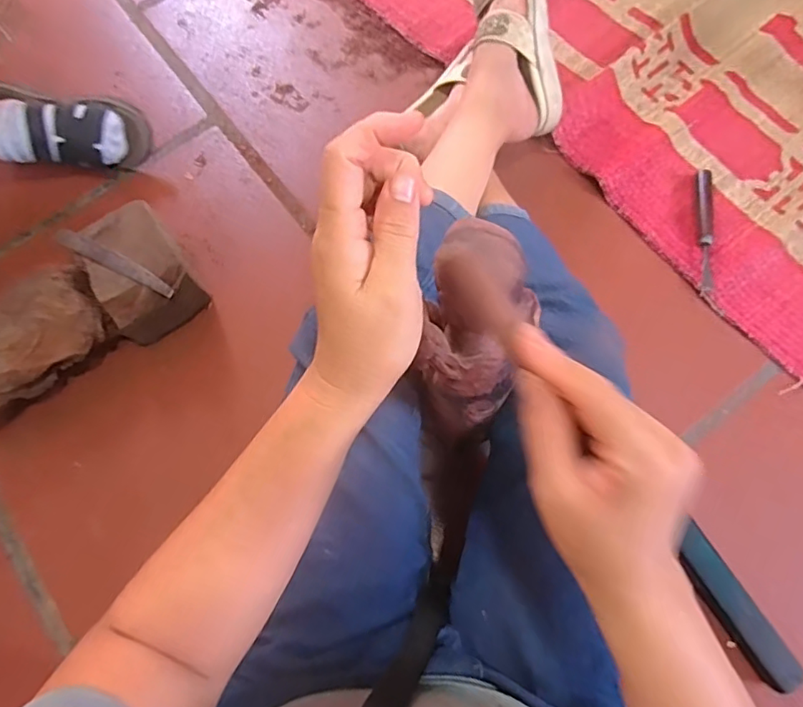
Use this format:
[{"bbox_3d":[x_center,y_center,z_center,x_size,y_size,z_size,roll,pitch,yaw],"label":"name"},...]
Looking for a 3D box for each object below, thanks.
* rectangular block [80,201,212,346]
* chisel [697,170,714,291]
[{"bbox_3d":[-0.320,-0.097,0.708,0.115,0.105,0.147,-32,75,-9],"label":"rectangular block"},{"bbox_3d":[0.403,-0.163,0.731,0.020,0.016,0.171,5,73,2],"label":"chisel"}]

